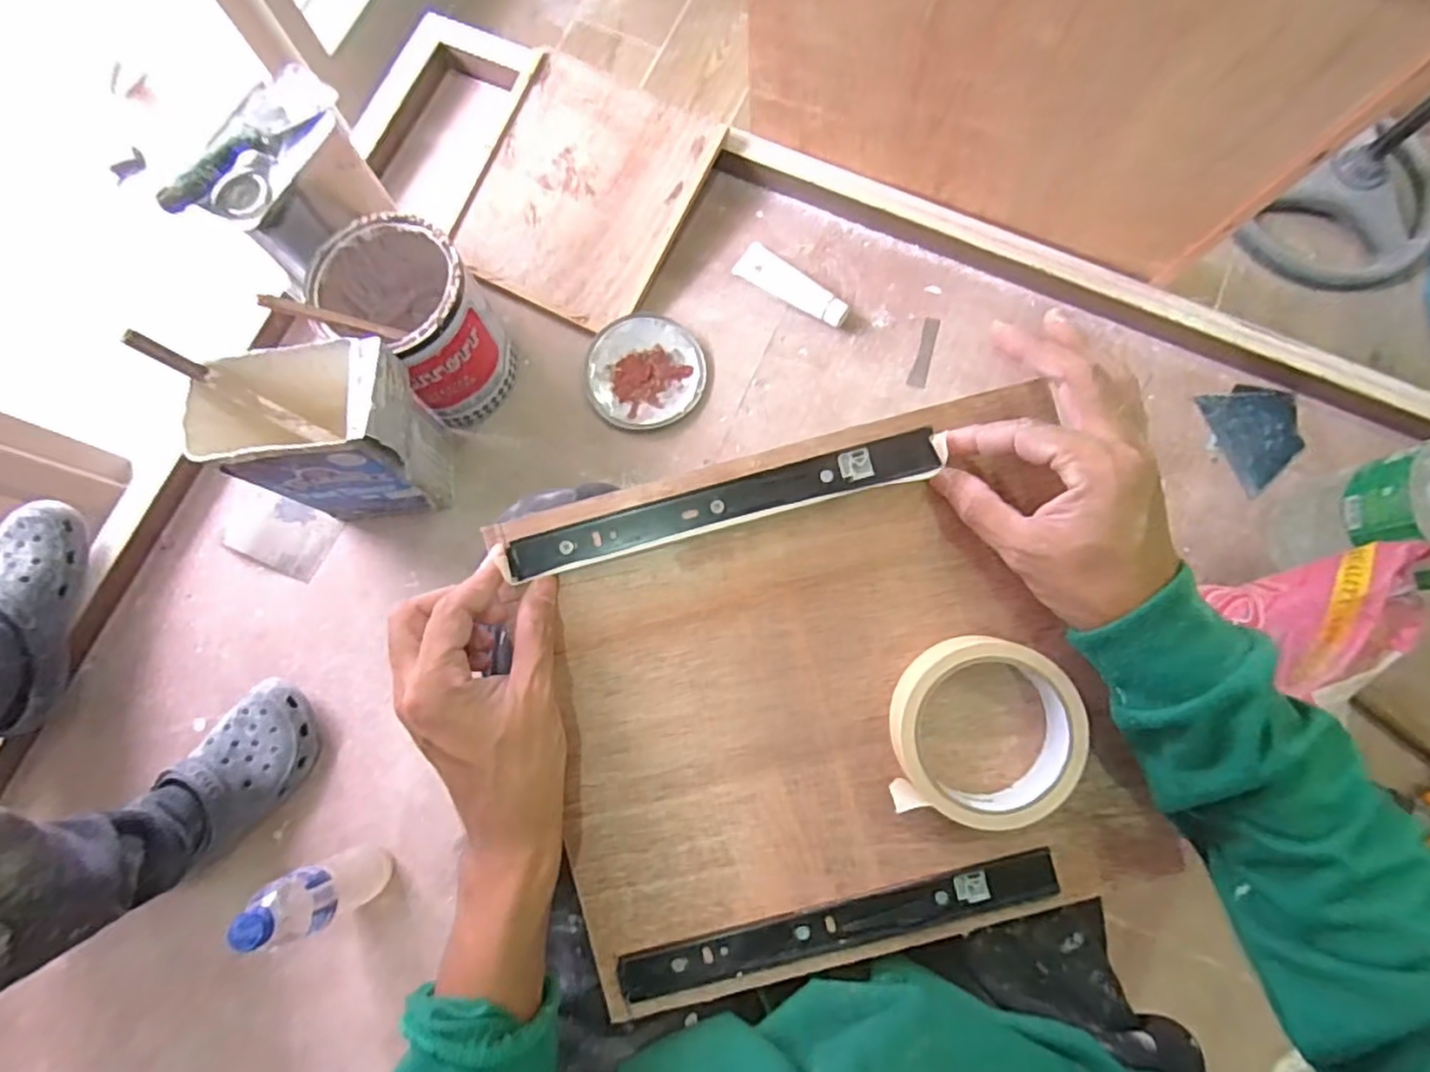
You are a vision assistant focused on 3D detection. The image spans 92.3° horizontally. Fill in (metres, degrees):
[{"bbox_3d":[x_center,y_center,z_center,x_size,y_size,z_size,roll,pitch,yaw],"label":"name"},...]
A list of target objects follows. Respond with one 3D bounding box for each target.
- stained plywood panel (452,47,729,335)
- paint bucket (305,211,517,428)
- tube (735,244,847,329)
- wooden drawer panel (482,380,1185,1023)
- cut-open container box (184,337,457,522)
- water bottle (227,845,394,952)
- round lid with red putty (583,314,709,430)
[{"bbox_3d":[-0.171,-0.439,0.889,0.262,0.019,0.297,27,93,1],"label":"stained plywood panel"},{"bbox_3d":[-0.328,-0.238,0.779,0.152,0.181,0.160,-41,82,-7],"label":"paint bucket"},{"bbox_3d":[0.102,-0.324,0.881,0.156,0.029,0.052,33,81,6],"label":"tube"},{"bbox_3d":[0.058,0.092,0.364,0.297,0.027,0.277,-17,89,1],"label":"wooden drawer panel"},{"bbox_3d":[-0.395,-0.104,0.745,0.179,0.228,0.122,-7,79,-1],"label":"cut-open container box"},{"bbox_3d":[-0.379,0.346,0.662,0.052,0.182,0.060,-28,80,-5],"label":"water bottle"},{"bbox_3d":[-0.088,-0.208,0.871,0.146,0.026,0.138,0,79,0],"label":"round lid with red putty"}]

